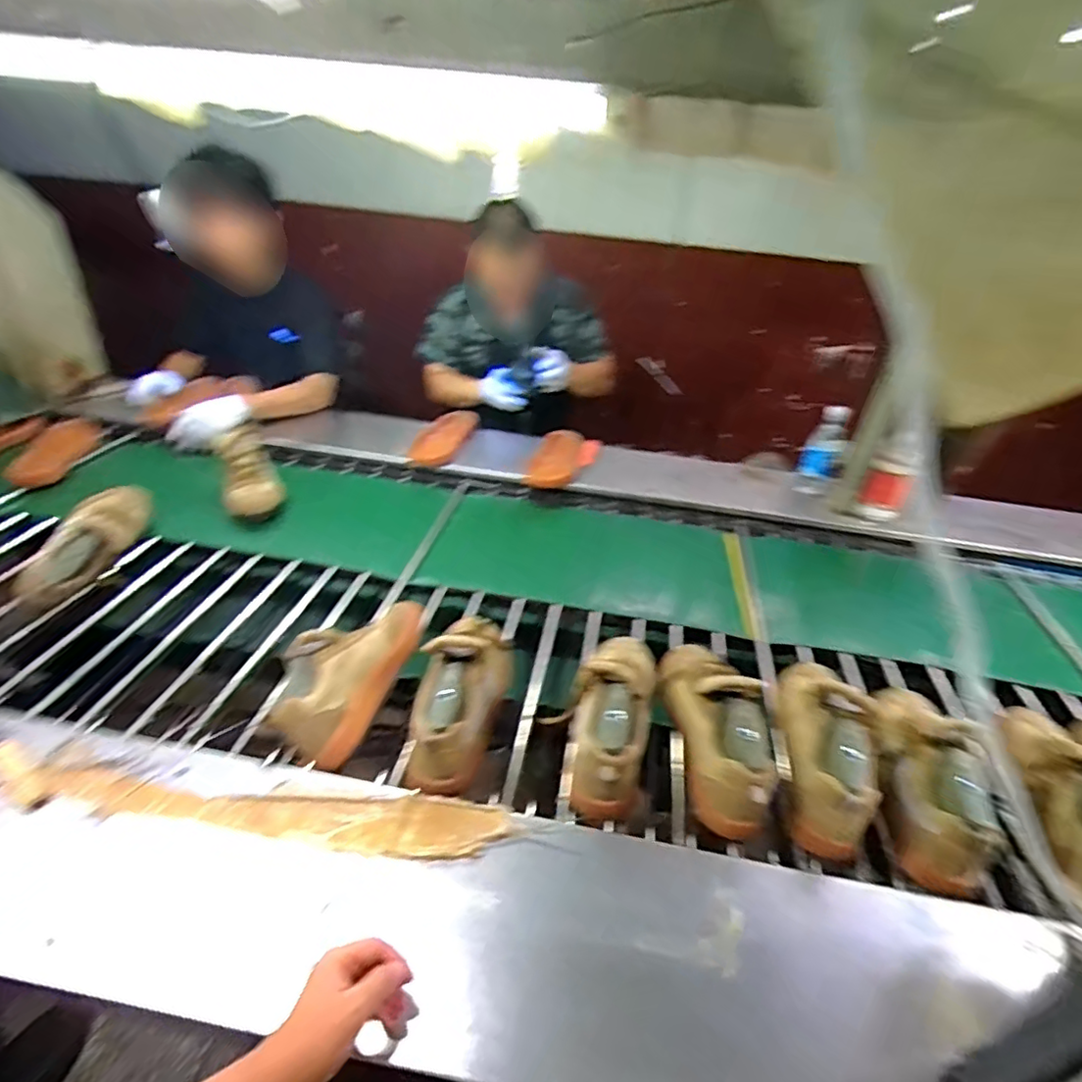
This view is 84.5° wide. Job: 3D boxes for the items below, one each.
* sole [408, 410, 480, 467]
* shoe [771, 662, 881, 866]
[{"bbox_3d":[-0.251,-0.262,1.507,0.125,0.027,0.248,23,55,19],"label":"sole"},{"bbox_3d":[0.376,0.252,0.777,0.101,0.144,0.271,8,37,8],"label":"shoe"}]

